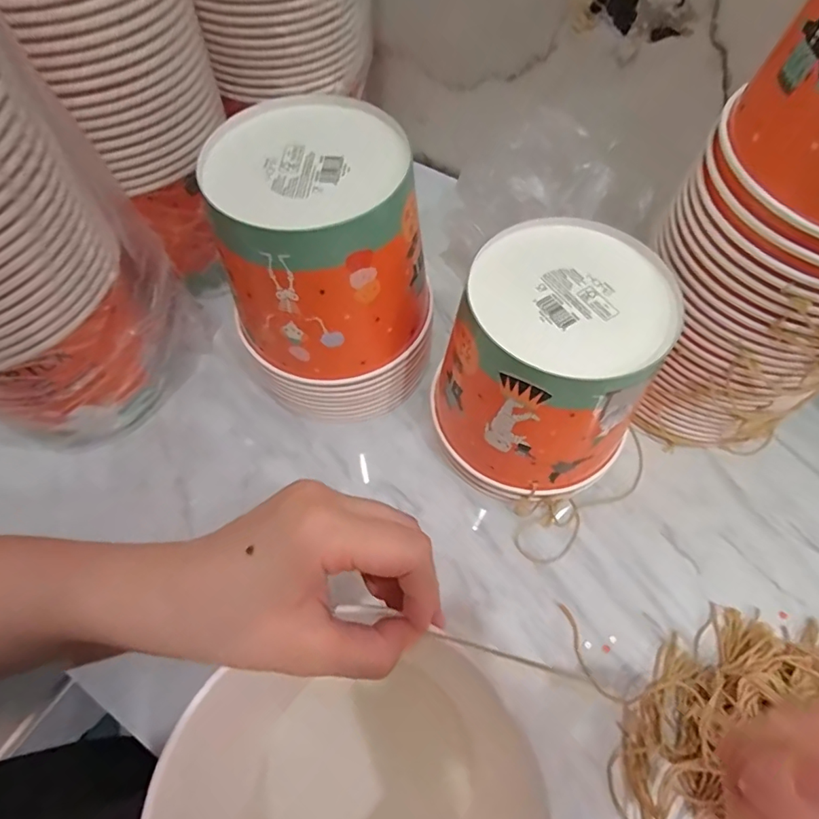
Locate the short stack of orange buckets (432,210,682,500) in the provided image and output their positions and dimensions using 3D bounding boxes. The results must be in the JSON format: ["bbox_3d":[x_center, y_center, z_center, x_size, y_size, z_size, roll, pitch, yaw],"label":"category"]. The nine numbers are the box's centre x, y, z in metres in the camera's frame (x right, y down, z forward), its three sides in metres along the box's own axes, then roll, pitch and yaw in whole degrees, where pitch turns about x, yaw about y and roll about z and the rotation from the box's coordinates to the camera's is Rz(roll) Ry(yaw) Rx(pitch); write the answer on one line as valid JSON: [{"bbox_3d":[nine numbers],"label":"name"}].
[{"bbox_3d":[0.102,-0.024,0.375,0.137,0.161,0.151,30,66,15],"label":"short stack of orange buckets"}]

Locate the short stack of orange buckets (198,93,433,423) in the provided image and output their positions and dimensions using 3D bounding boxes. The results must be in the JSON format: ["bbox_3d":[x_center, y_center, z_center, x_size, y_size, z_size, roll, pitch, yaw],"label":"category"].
[{"bbox_3d":[-0.063,-0.105,0.390,0.144,0.189,0.147,-10,62,-5],"label":"short stack of orange buckets"}]

